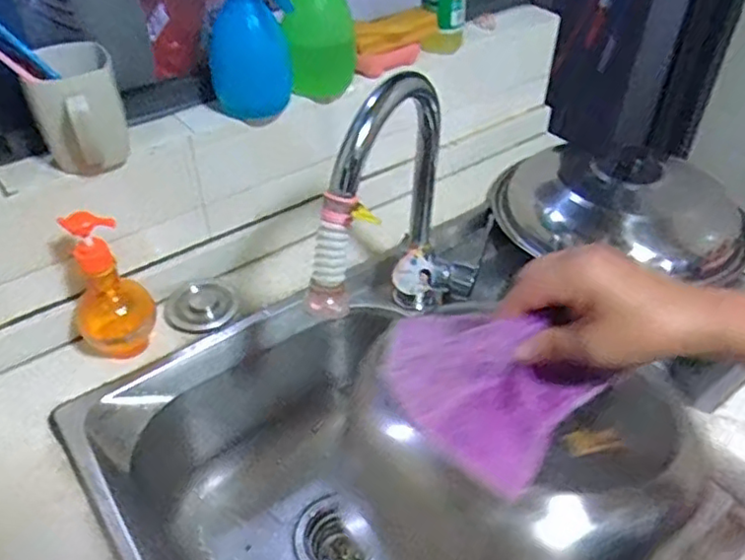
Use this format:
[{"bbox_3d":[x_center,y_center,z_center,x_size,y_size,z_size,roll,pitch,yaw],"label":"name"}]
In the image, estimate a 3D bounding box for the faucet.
[{"bbox_3d":[0.029,-0.030,0.622,0.083,0.299,0.237,17,42,19],"label":"faucet"}]

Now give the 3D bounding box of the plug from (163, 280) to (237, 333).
[{"bbox_3d":[-0.200,0.029,0.759,0.069,0.016,0.080,42,58,9],"label":"plug"}]

